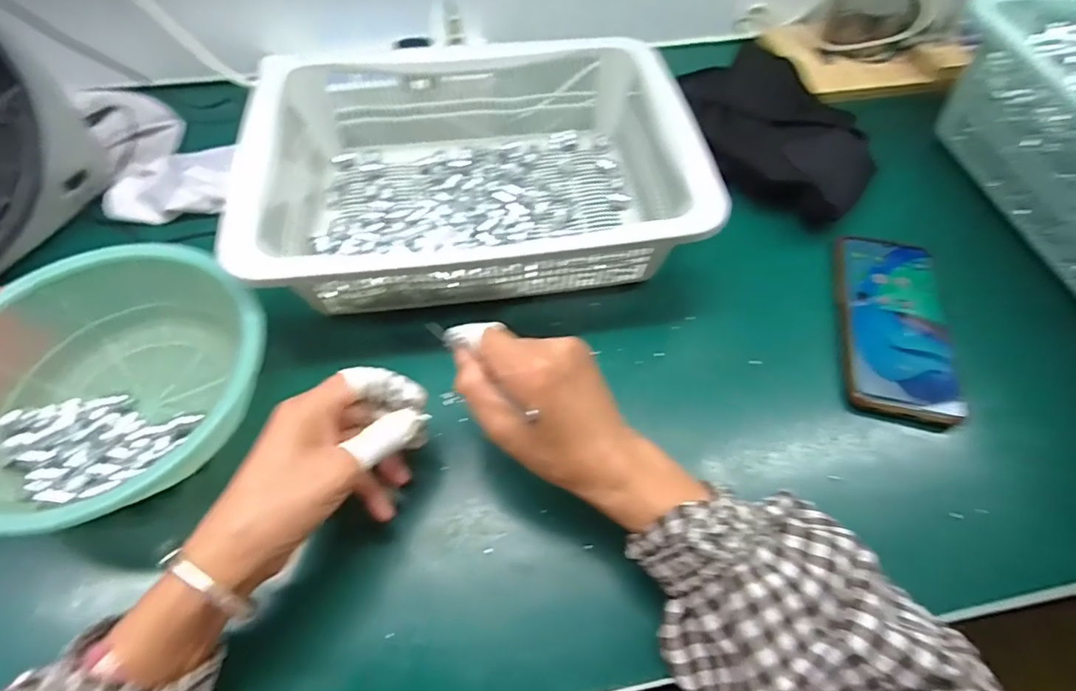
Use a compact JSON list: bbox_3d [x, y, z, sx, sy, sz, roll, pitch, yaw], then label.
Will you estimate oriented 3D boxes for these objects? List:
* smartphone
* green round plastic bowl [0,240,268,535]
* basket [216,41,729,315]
[{"bbox_3d":[0.269,-0.018,0.397,0.073,0.013,0.160,12,58,6],"label":"smartphone"},{"bbox_3d":[-0.267,0.030,0.334,0.180,0.068,0.172,1,57,-1],"label":"green round plastic bowl"},{"bbox_3d":[-0.055,-0.153,0.437,0.321,0.090,0.278,-7,58,-6],"label":"basket"}]

